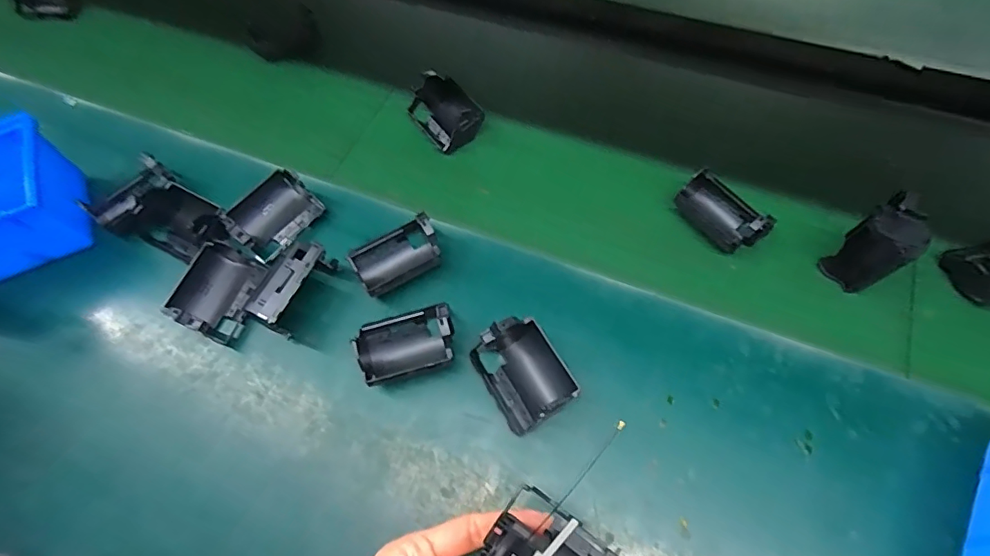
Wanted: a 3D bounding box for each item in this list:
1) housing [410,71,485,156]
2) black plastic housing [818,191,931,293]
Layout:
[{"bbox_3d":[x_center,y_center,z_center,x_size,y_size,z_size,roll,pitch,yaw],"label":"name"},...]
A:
[{"bbox_3d":[-0.051,-0.162,0.486,0.051,0.042,0.074,-36,66,-14],"label":"housing"},{"bbox_3d":[0.290,-0.027,0.374,0.047,0.076,0.039,-36,66,-14],"label":"black plastic housing"}]

